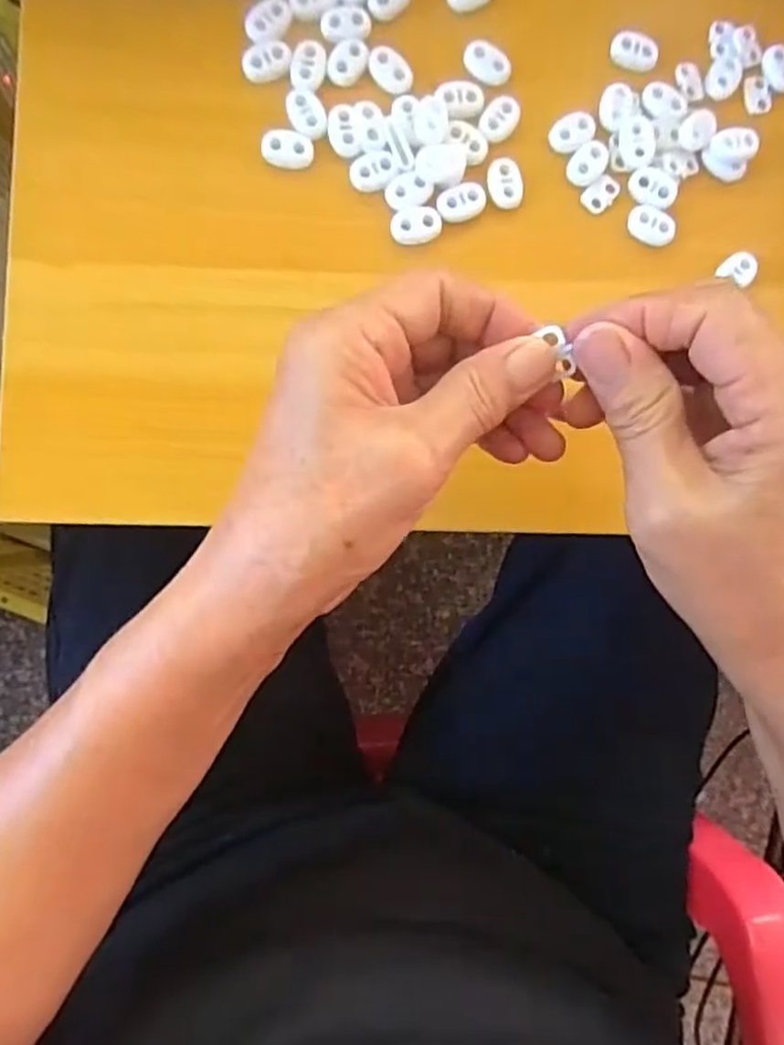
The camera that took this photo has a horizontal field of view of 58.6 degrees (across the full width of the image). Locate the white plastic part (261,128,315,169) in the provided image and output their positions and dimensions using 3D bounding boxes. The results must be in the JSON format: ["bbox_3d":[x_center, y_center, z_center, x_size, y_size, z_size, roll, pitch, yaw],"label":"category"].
[{"bbox_3d":[-0.046,-0.165,0.307,0.022,0.004,0.016,4,86,-7],"label":"white plastic part"}]

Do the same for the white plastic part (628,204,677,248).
[{"bbox_3d":[0.121,-0.138,0.326,0.023,0.005,0.016,19,84,-5],"label":"white plastic part"}]

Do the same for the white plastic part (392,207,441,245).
[{"bbox_3d":[0.011,-0.133,0.313,0.023,0.004,0.015,-12,88,-7],"label":"white plastic part"}]

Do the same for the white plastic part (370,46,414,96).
[{"bbox_3d":[0.000,-0.204,0.313,0.023,0.004,0.016,44,83,-2],"label":"white plastic part"}]

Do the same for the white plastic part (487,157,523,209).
[{"bbox_3d":[0.052,-0.155,0.318,0.016,0.004,0.022,-8,87,-7],"label":"white plastic part"}]

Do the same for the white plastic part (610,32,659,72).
[{"bbox_3d":[0.115,-0.223,0.330,0.022,0.004,0.018,26,84,-4],"label":"white plastic part"}]

